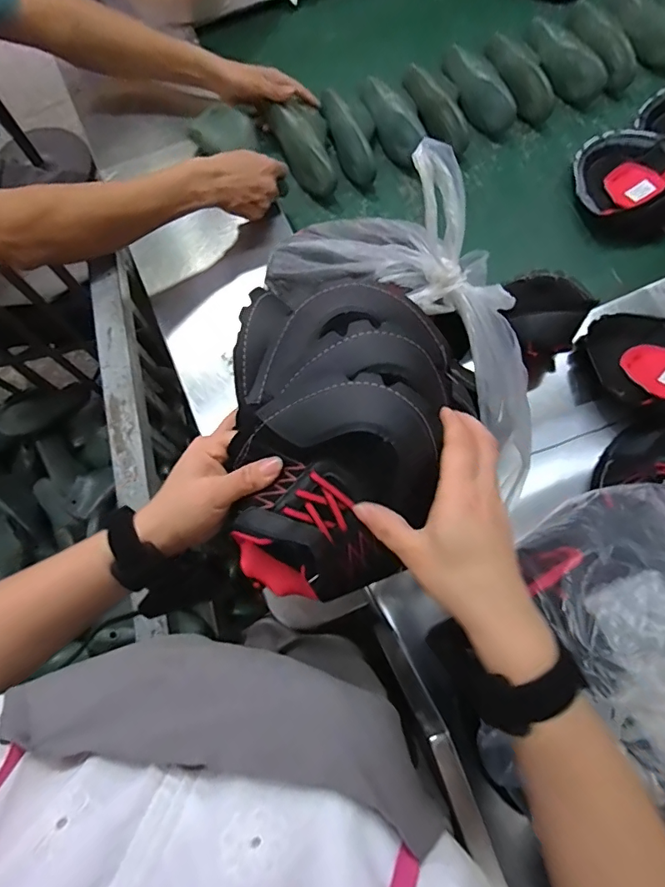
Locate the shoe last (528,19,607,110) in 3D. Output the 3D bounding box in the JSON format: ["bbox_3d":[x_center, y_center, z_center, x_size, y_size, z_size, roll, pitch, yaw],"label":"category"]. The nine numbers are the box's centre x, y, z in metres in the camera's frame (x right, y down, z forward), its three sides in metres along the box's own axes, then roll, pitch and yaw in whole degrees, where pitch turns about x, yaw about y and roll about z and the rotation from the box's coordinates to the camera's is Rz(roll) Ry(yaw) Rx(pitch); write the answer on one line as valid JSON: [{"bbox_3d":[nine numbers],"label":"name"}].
[{"bbox_3d":[0.401,-0.672,0.853,0.063,0.060,0.179,-22,77,-5],"label":"shoe last"}]

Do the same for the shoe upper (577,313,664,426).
[{"bbox_3d":[0.442,-0.107,0.677,0.156,0.080,0.169,0,76,0],"label":"shoe upper"}]

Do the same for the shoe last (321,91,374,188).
[{"bbox_3d":[0.025,-0.512,0.816,0.053,0.054,0.177,-25,90,-6],"label":"shoe last"}]

